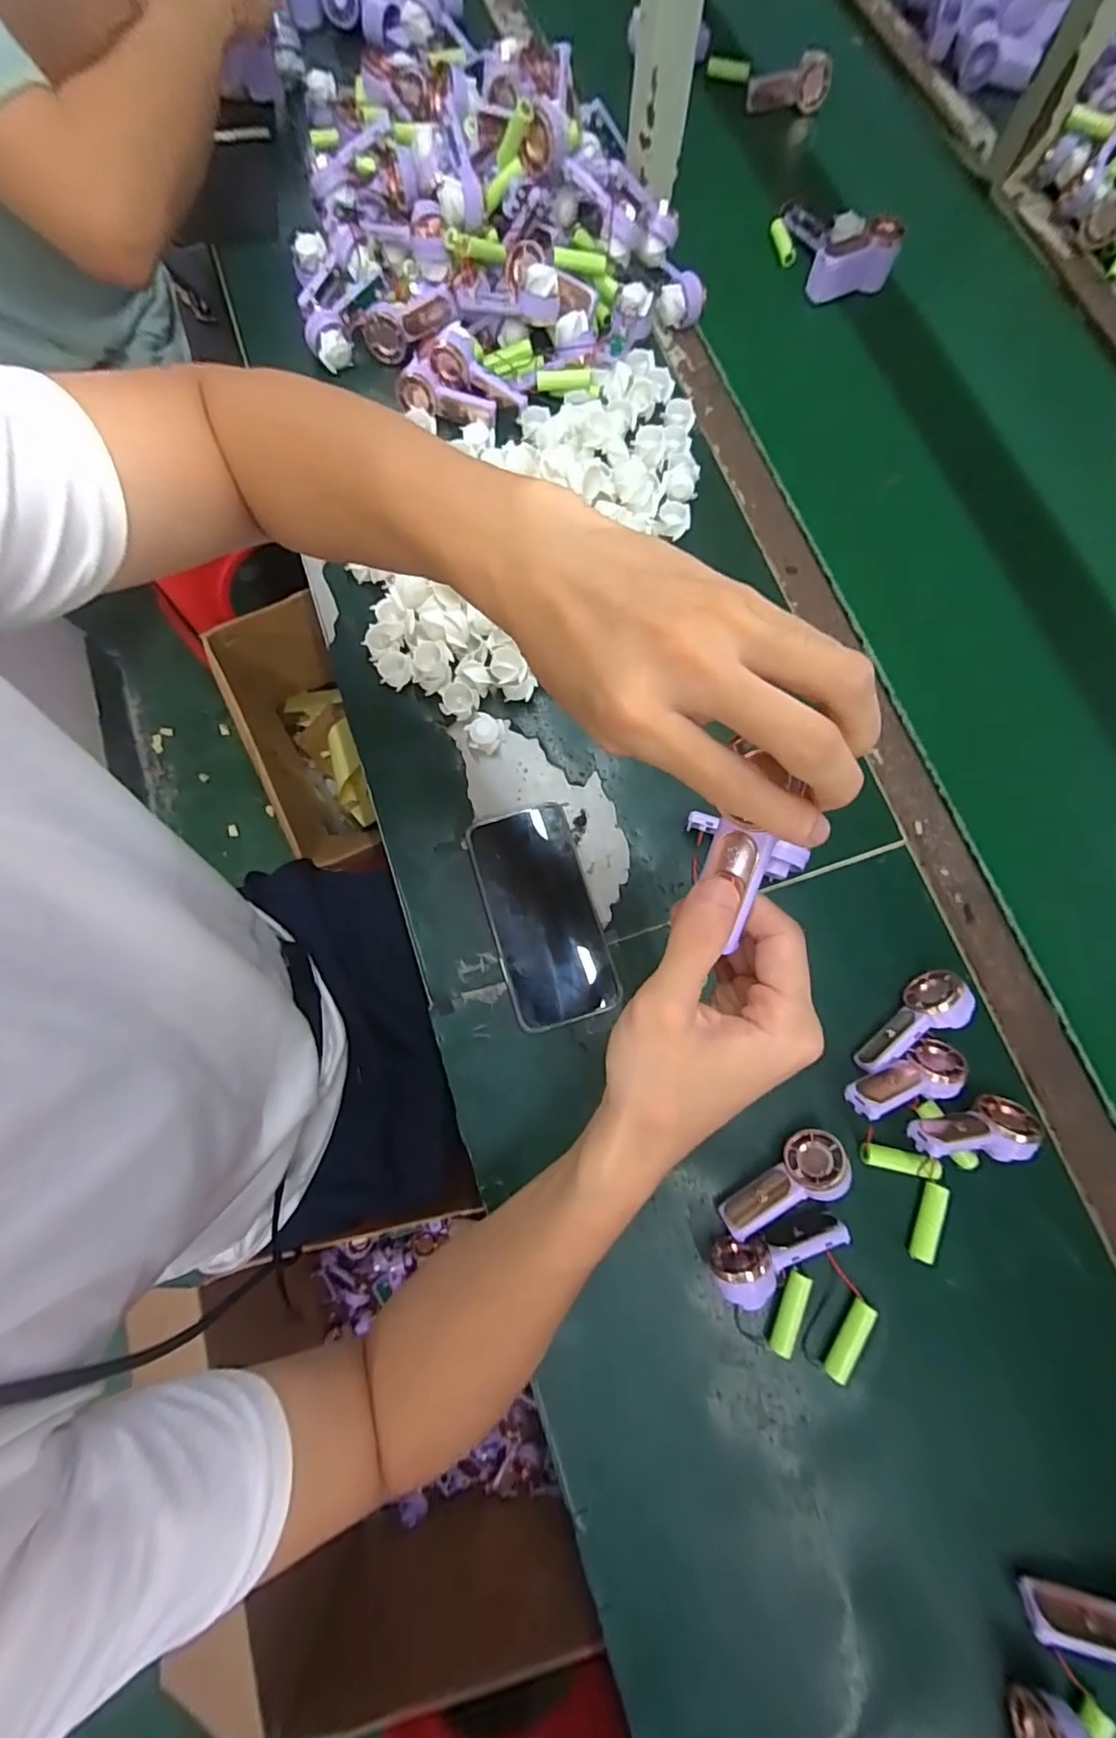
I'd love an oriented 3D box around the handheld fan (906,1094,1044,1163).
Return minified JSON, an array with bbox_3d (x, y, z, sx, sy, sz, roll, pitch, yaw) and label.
[{"bbox_3d":[0.280,0.177,0.388,0.095,0.028,0.034,-3,76,-13],"label":"handheld fan"}]

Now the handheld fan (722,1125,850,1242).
[{"bbox_3d":[0.154,0.217,0.394,0.093,0.020,0.039,-36,34,1],"label":"handheld fan"}]

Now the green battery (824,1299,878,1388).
[{"bbox_3d":[0.193,0.310,0.380,0.014,0.010,0.050,34,80,9],"label":"green battery"}]

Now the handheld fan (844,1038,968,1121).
[{"bbox_3d":[0.239,0.144,0.393,0.099,0.023,0.031,-13,76,-21],"label":"handheld fan"}]

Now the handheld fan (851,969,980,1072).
[{"bbox_3d":[0.250,0.109,0.410,0.089,0.034,0.035,-38,79,-7],"label":"handheld fan"}]

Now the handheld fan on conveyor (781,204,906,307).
[{"bbox_3d":[0.292,-0.653,0.606,0.078,0.045,0.117,-13,77,-4],"label":"handheld fan on conveyor"}]

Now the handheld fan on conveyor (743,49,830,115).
[{"bbox_3d":[0.265,-0.904,0.669,0.087,0.032,0.036,2,76,0],"label":"handheld fan on conveyor"}]

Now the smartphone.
[{"bbox_3d":[-0.011,0.036,0.448,0.081,0.016,0.165,-18,77,-3],"label":"smartphone"}]

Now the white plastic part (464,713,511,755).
[{"bbox_3d":[-0.060,-0.114,0.484,0.032,0.018,0.032,13,78,4],"label":"white plastic part"}]

